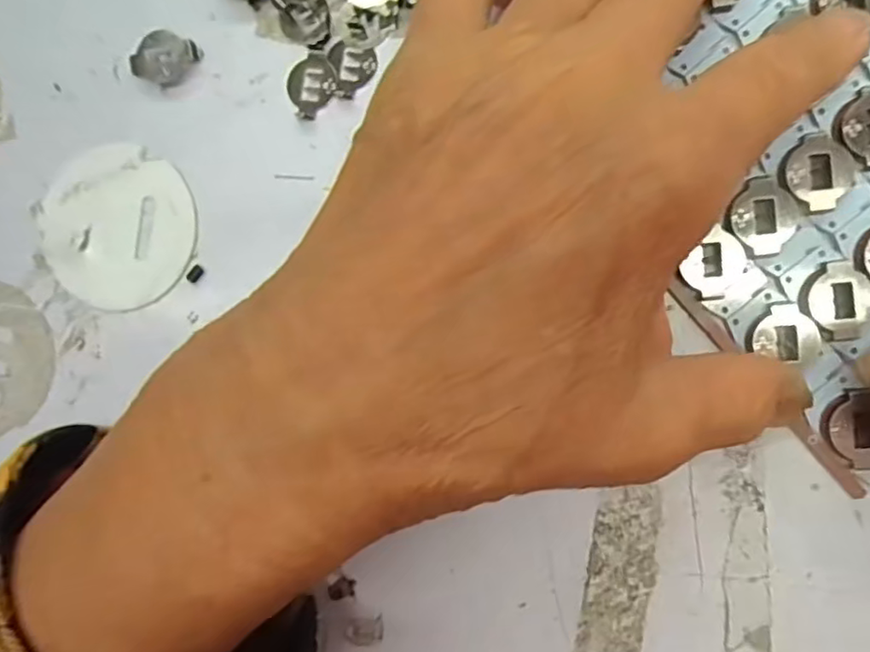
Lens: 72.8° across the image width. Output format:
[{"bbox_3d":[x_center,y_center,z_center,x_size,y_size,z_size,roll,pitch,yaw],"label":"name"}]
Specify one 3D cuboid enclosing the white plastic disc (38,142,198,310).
[{"bbox_3d":[-0.105,-0.033,0.195,0.051,0.004,0.053,0,91,9],"label":"white plastic disc"}]

